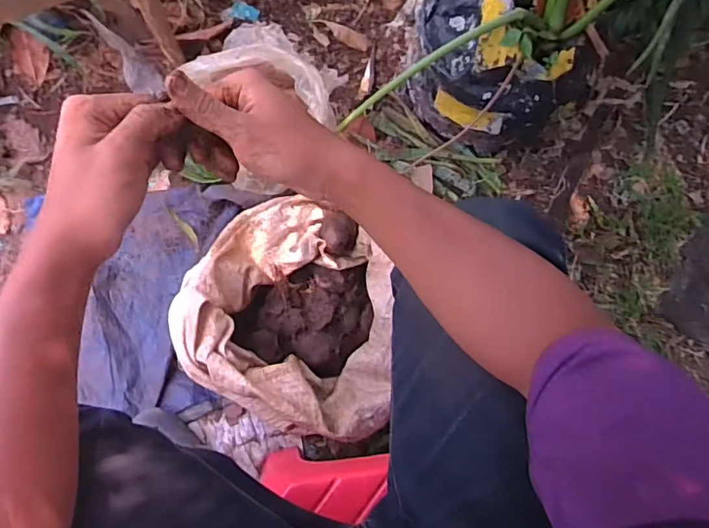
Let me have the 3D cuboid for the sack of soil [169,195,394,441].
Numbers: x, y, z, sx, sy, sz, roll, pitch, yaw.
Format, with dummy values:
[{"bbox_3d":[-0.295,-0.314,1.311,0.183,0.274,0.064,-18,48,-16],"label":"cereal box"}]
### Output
[{"bbox_3d":[-0.095,0.074,0.782,0.330,0.138,0.334,16,77,4],"label":"sack of soil"}]

